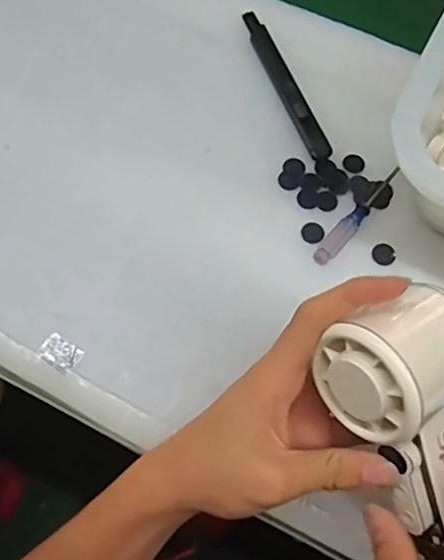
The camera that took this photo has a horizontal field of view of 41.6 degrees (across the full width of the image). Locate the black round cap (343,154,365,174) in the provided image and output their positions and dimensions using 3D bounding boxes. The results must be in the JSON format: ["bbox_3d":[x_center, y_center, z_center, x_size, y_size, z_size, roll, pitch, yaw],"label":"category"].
[{"bbox_3d":[0.092,-0.081,0.405,0.015,0.004,0.015,0,70,0],"label":"black round cap"}]

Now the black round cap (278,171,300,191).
[{"bbox_3d":[0.046,-0.068,0.398,0.013,0.004,0.015,-12,70,-4],"label":"black round cap"}]

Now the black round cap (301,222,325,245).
[{"bbox_3d":[0.060,-0.031,0.383,0.015,0.004,0.015,0,70,0],"label":"black round cap"}]

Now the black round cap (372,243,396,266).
[{"bbox_3d":[0.105,-0.017,0.379,0.015,0.004,0.015,0,70,0],"label":"black round cap"}]

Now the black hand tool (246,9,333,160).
[{"bbox_3d":[0.045,-0.144,0.423,0.015,0.010,0.136,-19,70,-8],"label":"black hand tool"}]

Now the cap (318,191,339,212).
[{"bbox_3d":[0.071,-0.053,0.392,0.013,0.004,0.015,13,71,5],"label":"cap"}]

